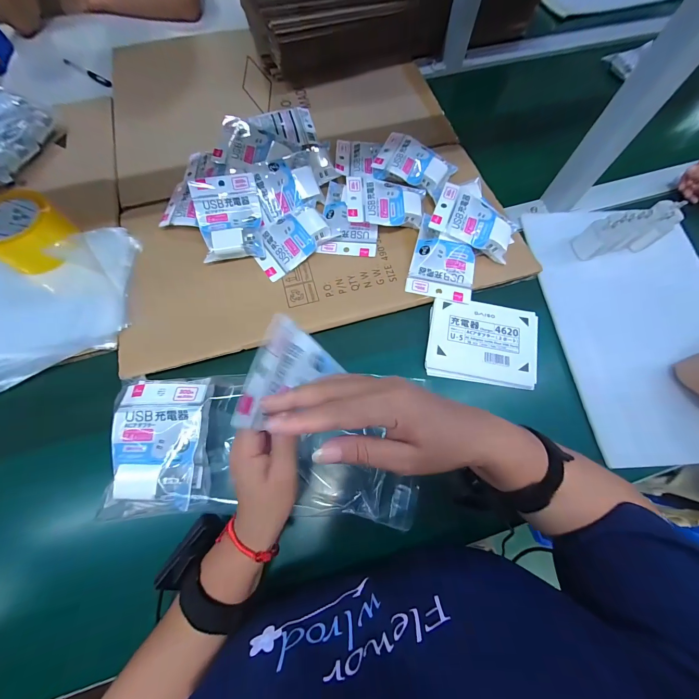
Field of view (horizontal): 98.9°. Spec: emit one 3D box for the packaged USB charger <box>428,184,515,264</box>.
[{"bbox_3d":[0.190,-0.190,0.461,0.123,0.044,0.089,20,71,7],"label":"packaged USB charger"}]

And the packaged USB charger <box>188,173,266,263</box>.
[{"bbox_3d":[-0.186,-0.200,0.462,0.094,0.022,0.123,-9,85,-7],"label":"packaged USB charger"}]

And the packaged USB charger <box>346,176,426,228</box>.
[{"bbox_3d":[0.060,-0.236,0.490,0.127,0.032,0.089,-1,70,0],"label":"packaged USB charger"}]

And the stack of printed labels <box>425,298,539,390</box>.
[{"bbox_3d":[0.191,-0.012,0.430,0.152,0.011,0.120,9,70,3],"label":"stack of printed labels"}]

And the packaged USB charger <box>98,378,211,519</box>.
[{"bbox_3d":[-0.211,0.106,0.343,0.098,0.049,0.140,-4,70,-2],"label":"packaged USB charger"}]

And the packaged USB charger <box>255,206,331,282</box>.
[{"bbox_3d":[-0.091,-0.176,0.471,0.127,0.026,0.088,-36,74,-12],"label":"packaged USB charger"}]

